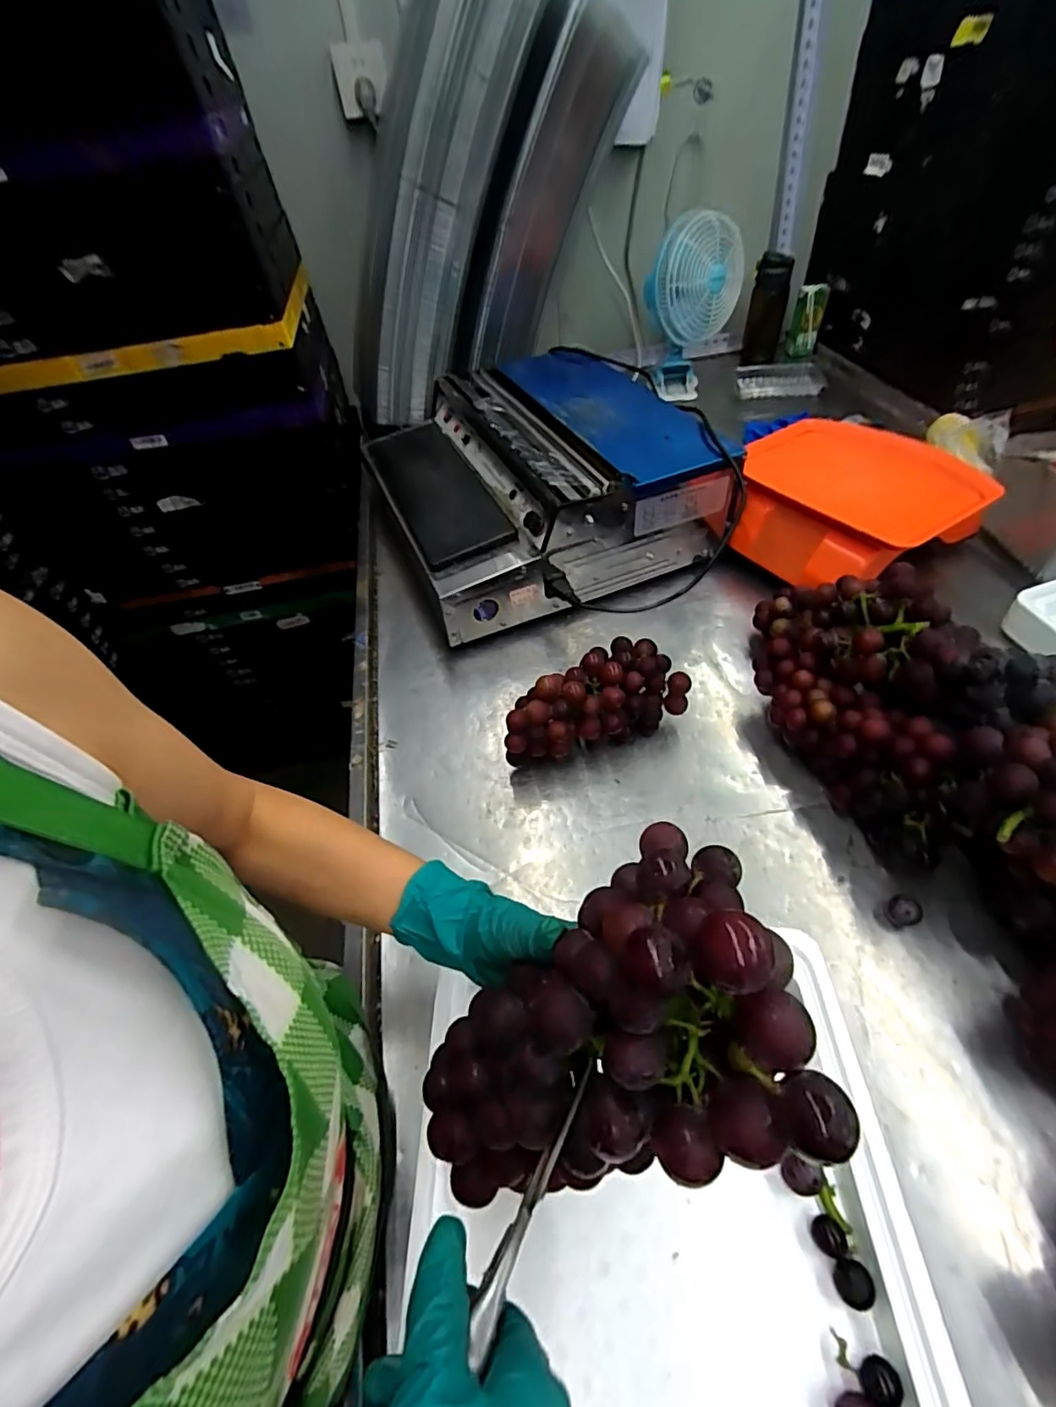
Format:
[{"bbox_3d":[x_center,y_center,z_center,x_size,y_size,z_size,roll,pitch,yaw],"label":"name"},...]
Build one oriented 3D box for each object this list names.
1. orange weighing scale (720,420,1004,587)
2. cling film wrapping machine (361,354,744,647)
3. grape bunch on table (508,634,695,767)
[{"bbox_3d":[0.441,-0.270,0.805,0.227,0.137,0.292,-28,52,-16],"label":"orange weighing scale"},{"bbox_3d":[0.003,-0.367,0.919,0.446,0.189,0.577,-19,50,-10],"label":"cling film wrapping machine"},{"bbox_3d":[0.071,0.002,0.646,0.212,0.101,0.091,-22,51,-12],"label":"grape bunch on table"}]

